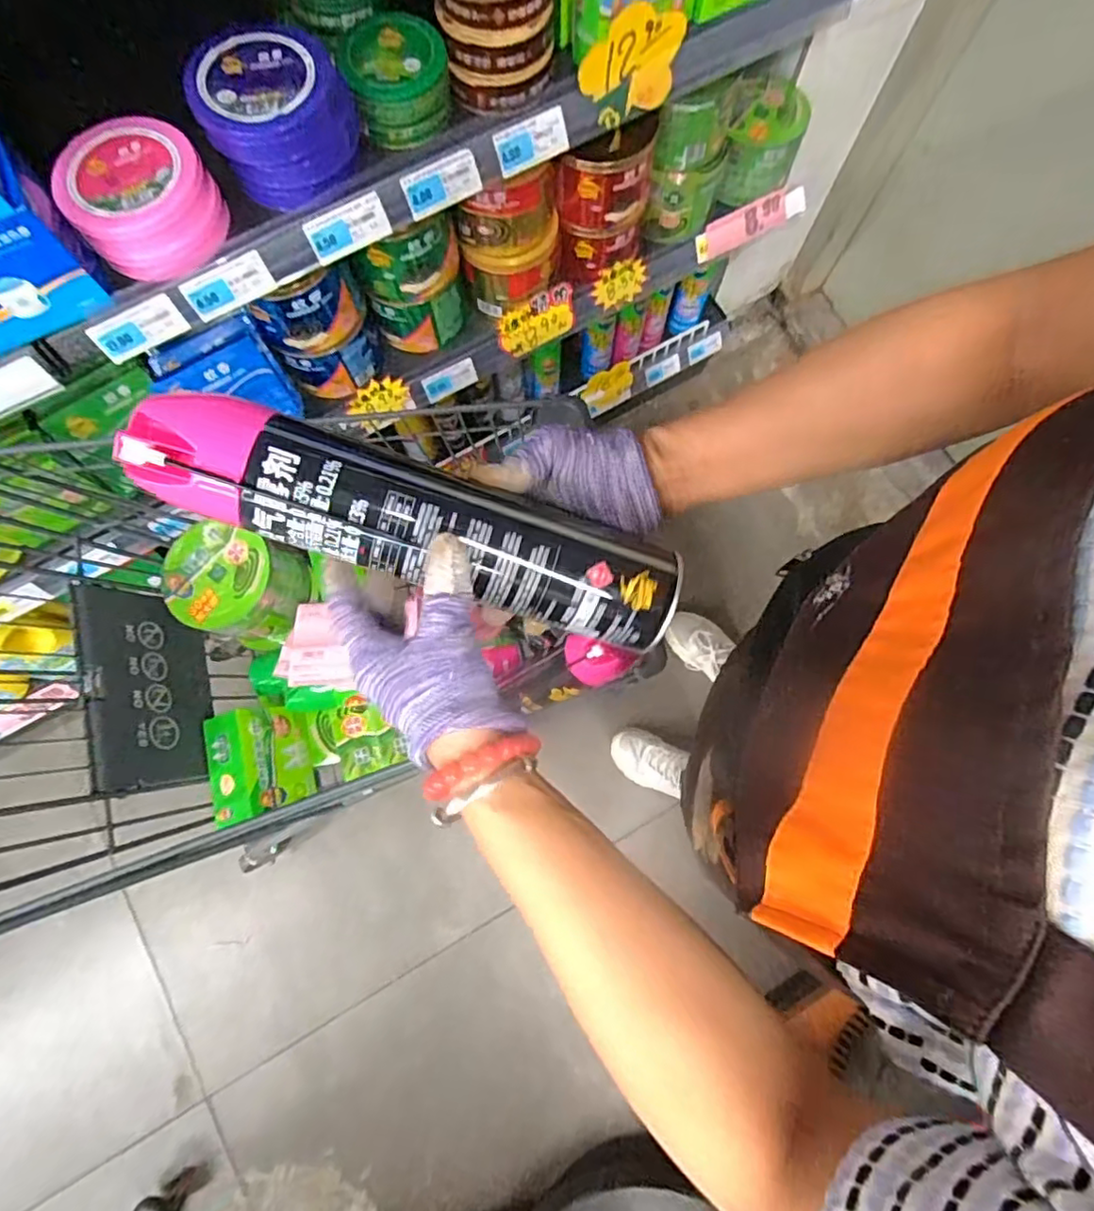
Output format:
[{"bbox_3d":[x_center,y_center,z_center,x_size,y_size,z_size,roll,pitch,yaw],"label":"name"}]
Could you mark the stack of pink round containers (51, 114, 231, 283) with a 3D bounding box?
[{"bbox_3d":[-0.369,-0.373,0.564,0.122,0.057,0.117,-31,79,-7],"label":"stack of pink round containers"}]

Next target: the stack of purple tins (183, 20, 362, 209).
[{"bbox_3d":[-0.243,-0.449,0.561,0.131,0.078,0.116,-20,78,-4],"label":"stack of purple tins"}]

